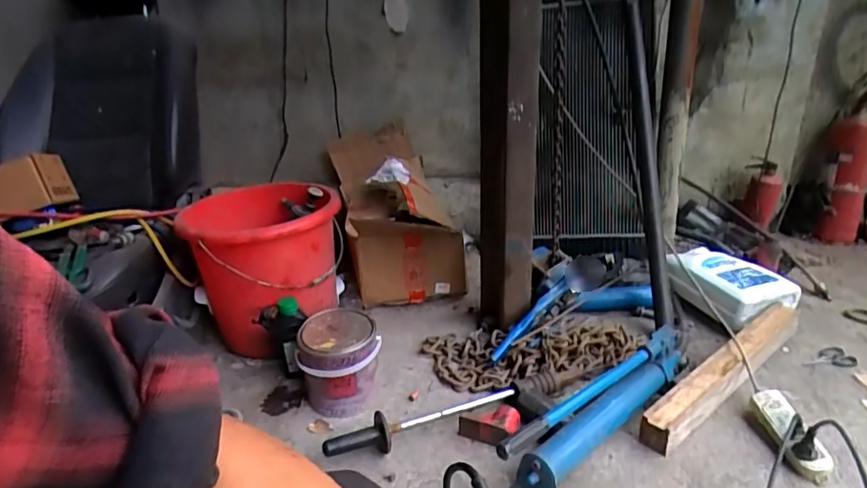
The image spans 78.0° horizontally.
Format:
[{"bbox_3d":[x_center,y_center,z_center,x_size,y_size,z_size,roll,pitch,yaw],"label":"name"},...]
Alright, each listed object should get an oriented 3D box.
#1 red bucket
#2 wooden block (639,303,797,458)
[{"bbox_3d":[-0.441,0.040,1.337,0.381,0.282,0.334,14,28,34],"label":"red bucket"},{"bbox_3d":[0.612,0.259,1.108,0.551,0.074,0.068,-21,29,-33],"label":"wooden block"}]

